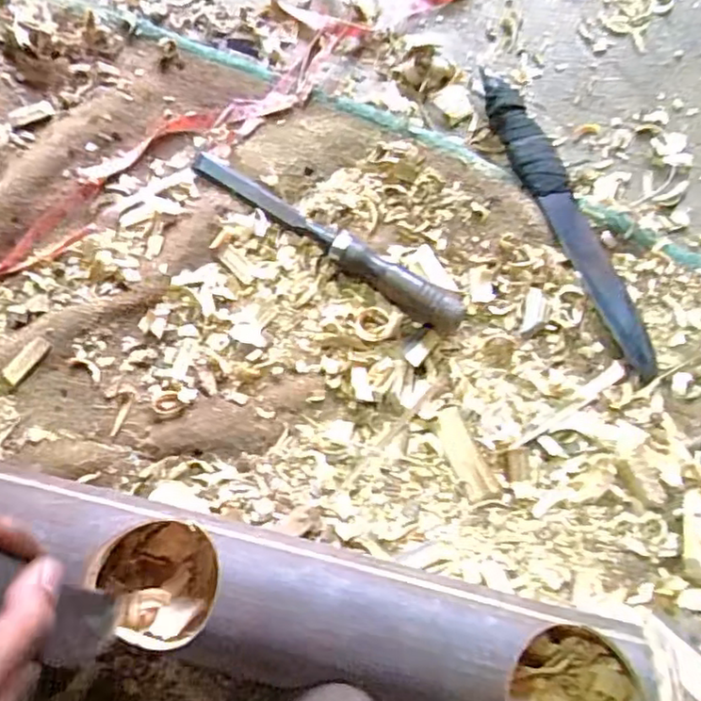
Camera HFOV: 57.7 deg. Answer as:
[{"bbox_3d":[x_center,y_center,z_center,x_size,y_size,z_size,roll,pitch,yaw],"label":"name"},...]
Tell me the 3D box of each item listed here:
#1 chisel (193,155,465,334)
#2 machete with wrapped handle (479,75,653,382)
[{"bbox_3d":[-0.021,-0.083,0.476,0.234,0.023,0.032,30,77,6],"label":"chisel"},{"bbox_3d":[0.165,-0.100,0.486,0.036,0.025,0.263,-23,77,-7],"label":"machete with wrapped handle"}]

